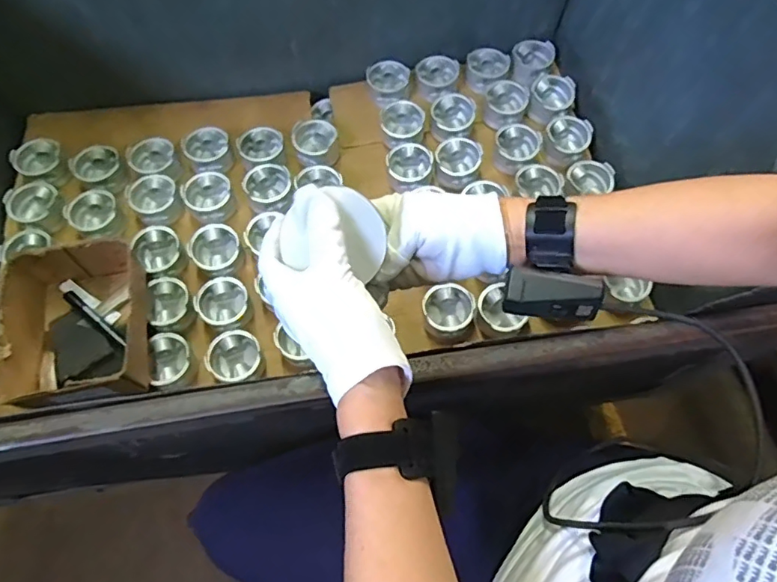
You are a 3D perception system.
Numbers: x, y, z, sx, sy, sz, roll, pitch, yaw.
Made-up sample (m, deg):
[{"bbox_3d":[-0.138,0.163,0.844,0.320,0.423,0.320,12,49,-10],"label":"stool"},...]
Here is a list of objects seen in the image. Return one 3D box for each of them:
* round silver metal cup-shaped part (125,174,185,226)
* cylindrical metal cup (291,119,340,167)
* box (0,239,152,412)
[{"bbox_3d":[-0.389,-0.151,0.882,0.085,0.044,0.084,0,68,-1],"label":"round silver metal cup-shaped part"},{"bbox_3d":[-0.130,-0.262,0.940,0.079,0.053,0.078,0,68,-1],"label":"cylindrical metal cup"},{"bbox_3d":[-0.433,0.054,0.740,0.168,0.109,0.208,-9,69,-5],"label":"box"}]

